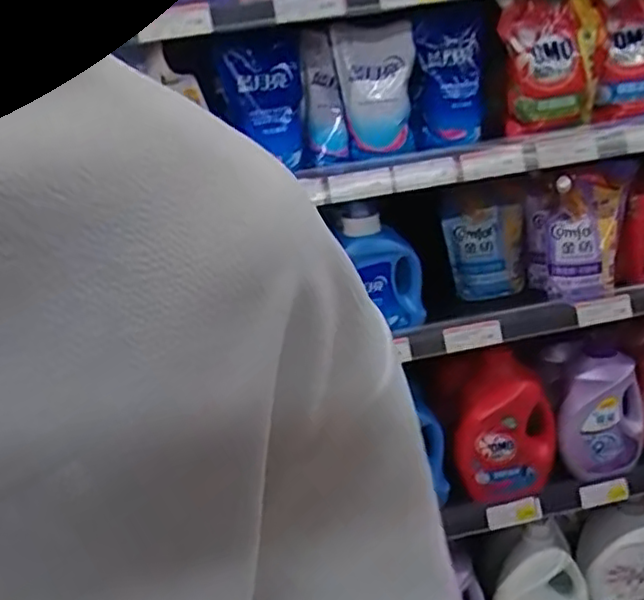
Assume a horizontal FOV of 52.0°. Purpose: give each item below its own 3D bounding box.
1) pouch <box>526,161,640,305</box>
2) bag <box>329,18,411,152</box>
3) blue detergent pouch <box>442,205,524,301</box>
[{"bbox_3d":[0.423,-0.109,1.086,0.157,0.201,0.090,-2,22,14],"label":"pouch"},{"bbox_3d":[0.080,-0.311,0.960,0.107,0.171,0.057,-8,21,-2],"label":"bag"},{"bbox_3d":[0.286,-0.084,1.163,0.127,0.146,0.067,-2,22,14],"label":"blue detergent pouch"}]

